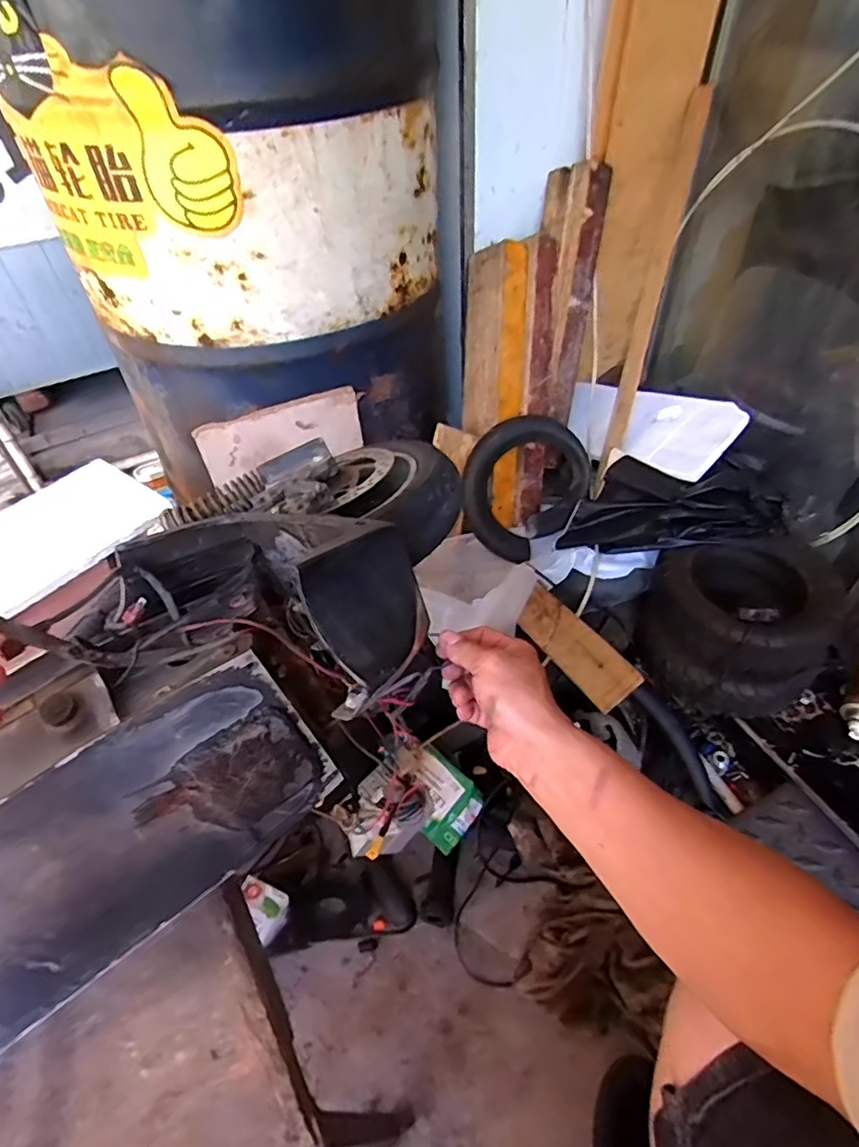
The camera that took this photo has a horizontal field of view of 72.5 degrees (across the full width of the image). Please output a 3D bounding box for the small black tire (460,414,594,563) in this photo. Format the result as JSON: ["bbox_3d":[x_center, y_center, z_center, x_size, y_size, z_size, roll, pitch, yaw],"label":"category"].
[{"bbox_3d":[0.155,-0.153,0.977,0.234,0.047,0.193,-45,101,-5],"label":"small black tire"}]

